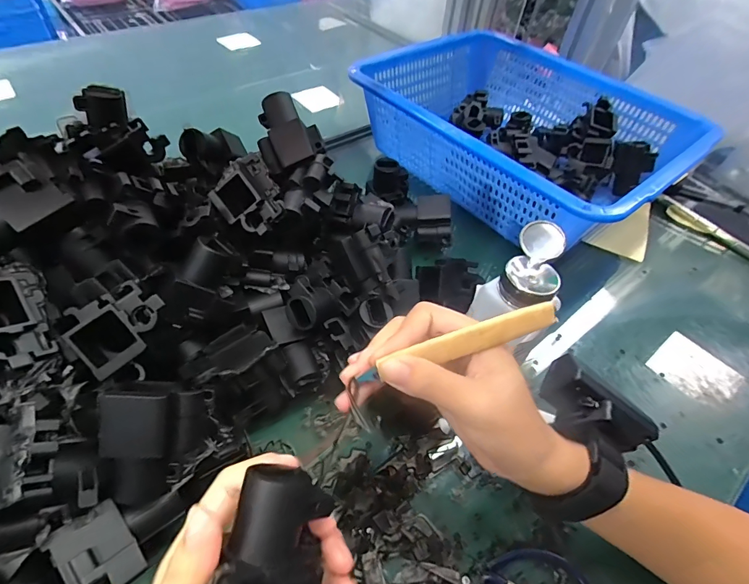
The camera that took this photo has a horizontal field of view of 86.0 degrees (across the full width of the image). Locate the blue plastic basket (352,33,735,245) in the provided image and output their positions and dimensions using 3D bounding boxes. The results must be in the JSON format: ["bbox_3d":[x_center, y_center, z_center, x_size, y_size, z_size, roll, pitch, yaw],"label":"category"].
[{"bbox_3d":[0.197,-0.217,0.550,0.304,0.108,0.379,-33,60,-27],"label":"blue plastic basket"}]

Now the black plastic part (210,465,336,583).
[{"bbox_3d":[-0.040,0.108,0.167,0.042,0.036,0.061,-3,51,-8],"label":"black plastic part"}]

